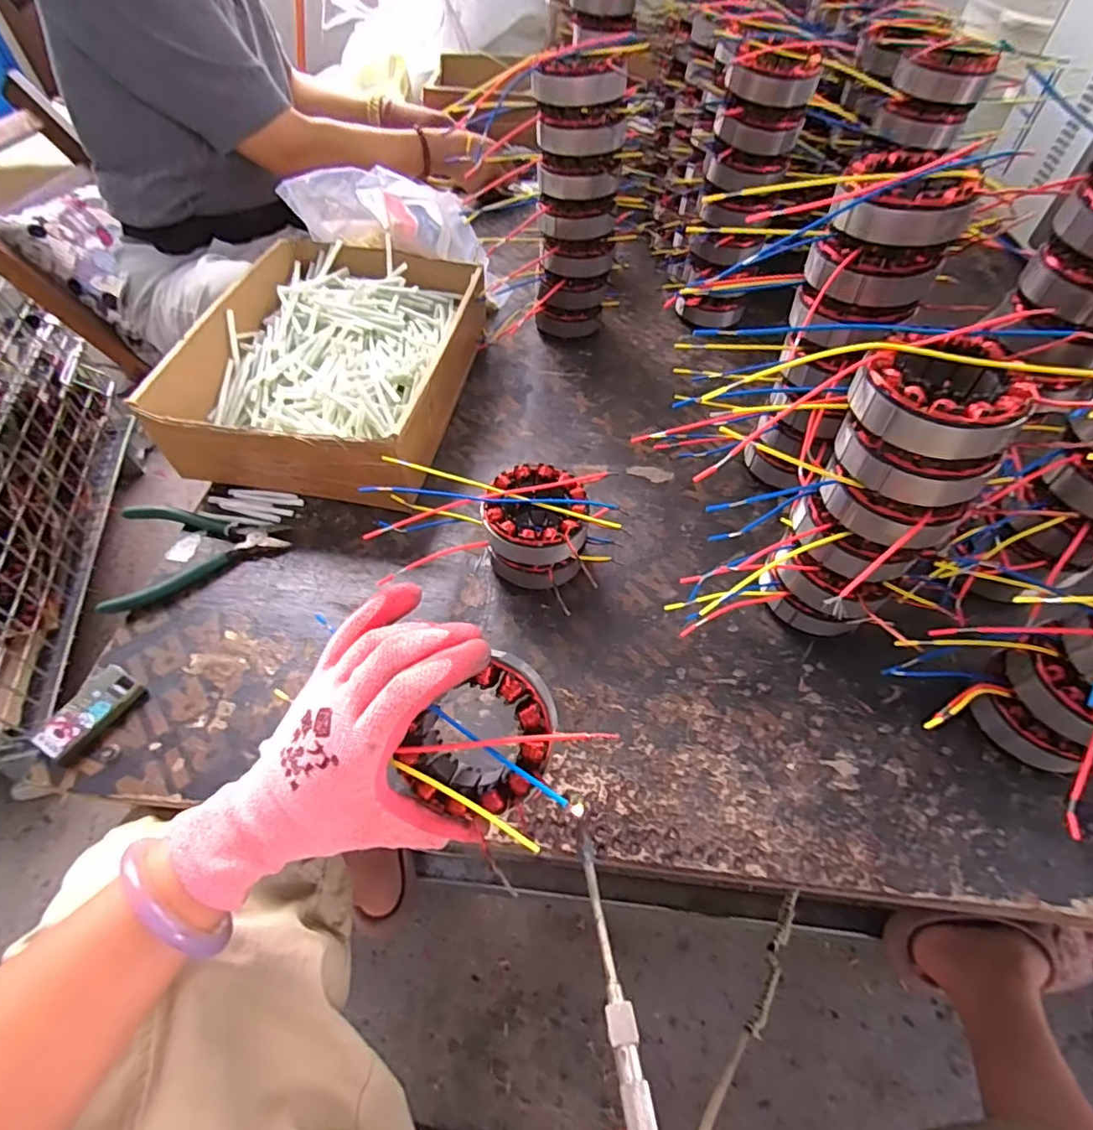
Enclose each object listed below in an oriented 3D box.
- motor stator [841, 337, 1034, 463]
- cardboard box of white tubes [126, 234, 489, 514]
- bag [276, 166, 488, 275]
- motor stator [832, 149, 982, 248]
[{"bbox_3d":[0.223,-0.100,0.324,0.081,0.033,0.081,19,57,13],"label":"motor stator"},{"bbox_3d":[-0.214,-0.214,0.591,0.237,0.088,0.319,8,55,6],"label":"cardboard box of white tubes"},{"bbox_3d":[-0.174,-0.404,0.645,0.207,0.091,0.090,7,55,4],"label":"bag"},{"bbox_3d":[0.243,-0.252,0.382,0.080,0.046,0.080,20,57,13],"label":"motor stator"}]

